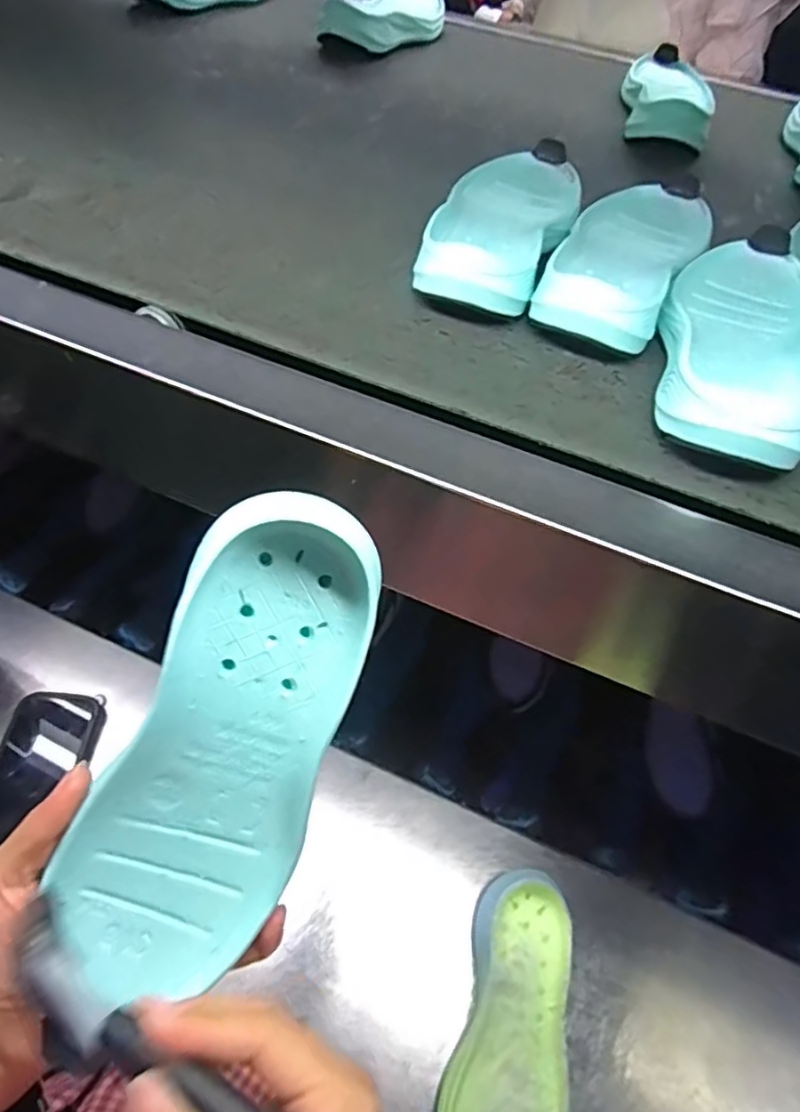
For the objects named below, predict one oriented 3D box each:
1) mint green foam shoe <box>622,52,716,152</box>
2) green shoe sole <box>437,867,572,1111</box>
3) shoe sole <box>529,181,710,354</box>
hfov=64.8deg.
[{"bbox_3d":[0.264,-0.453,0.616,0.084,0.031,0.172,13,51,3],"label":"mint green foam shoe"},{"bbox_3d":[0.090,0.372,0.490,0.087,0.057,0.219,17,51,6],"label":"green shoe sole"},{"bbox_3d":[0.145,-0.202,0.412,0.093,0.040,0.217,25,54,12],"label":"shoe sole"}]

